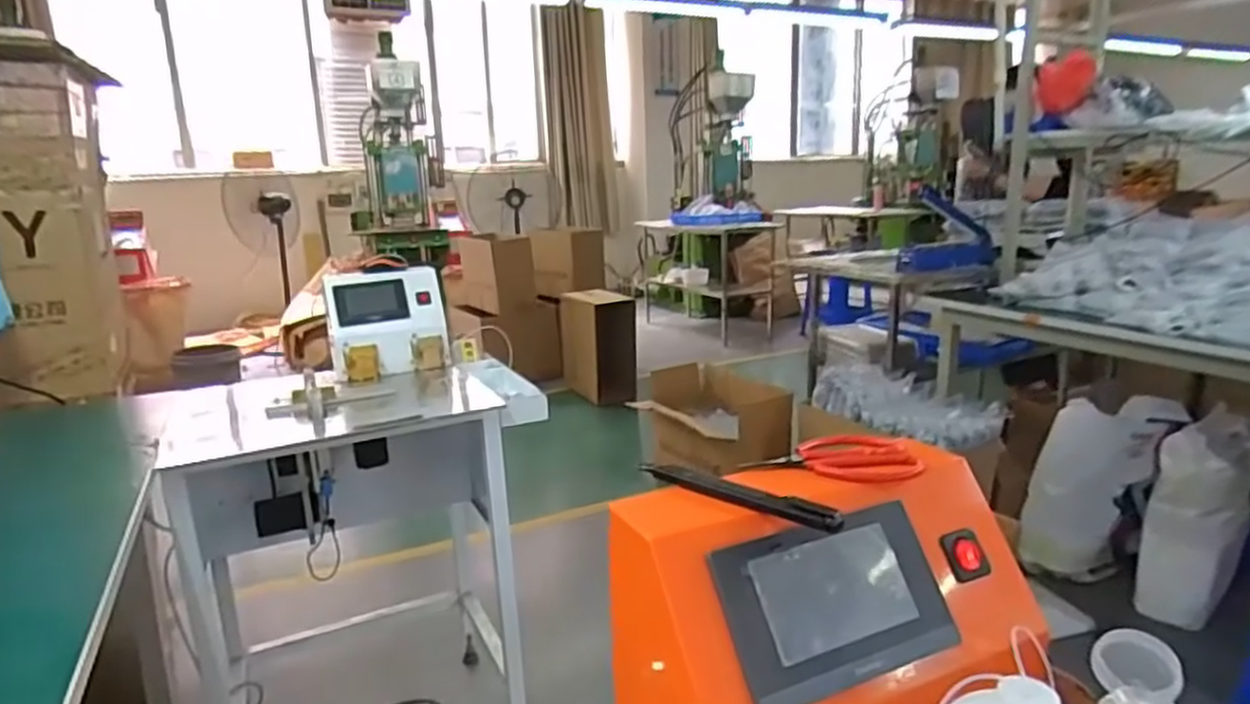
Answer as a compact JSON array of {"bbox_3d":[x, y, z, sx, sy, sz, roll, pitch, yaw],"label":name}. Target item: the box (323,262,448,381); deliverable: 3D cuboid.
[{"bbox_3d":[-0.486,-0.064,1.513,0.224,0.197,0.143,-8,15,-26],"label":"box"}]

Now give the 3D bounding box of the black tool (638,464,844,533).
[{"bbox_3d":[0.063,0.081,0.435,0.132,0.012,0.014,10,18,40],"label":"black tool"}]

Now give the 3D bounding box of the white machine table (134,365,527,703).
[{"bbox_3d":[-0.527,0.417,1.476,0.600,0.718,0.453,-7,14,-22],"label":"white machine table"}]

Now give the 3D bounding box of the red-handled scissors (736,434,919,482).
[{"bbox_3d":[0.140,0.071,0.482,0.111,0.019,0.049,-6,14,-17],"label":"red-handled scissors"}]

